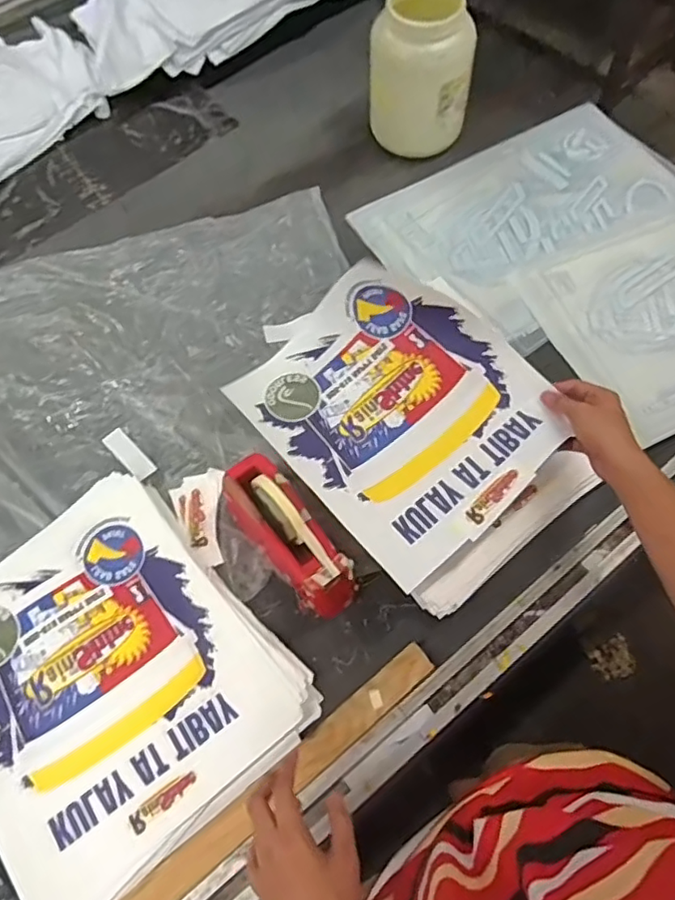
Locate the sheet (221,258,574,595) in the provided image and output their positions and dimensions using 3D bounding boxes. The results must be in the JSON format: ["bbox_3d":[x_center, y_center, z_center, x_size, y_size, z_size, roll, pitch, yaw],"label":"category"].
[{"bbox_3d":[0.075,-0.059,0.734,0.312,0.104,0.376,-38,69,-15],"label":"sheet"}]

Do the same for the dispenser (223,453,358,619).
[{"bbox_3d":[-0.057,0.101,0.719,0.077,0.107,0.200,-37,69,-14],"label":"dispenser"}]

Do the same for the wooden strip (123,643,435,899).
[{"bbox_3d":[-0.068,0.364,0.635,0.431,0.009,0.040,-37,69,-14],"label":"wooden strip"}]

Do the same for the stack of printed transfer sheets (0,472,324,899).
[{"bbox_3d":[-0.276,0.267,0.695,0.355,0.028,0.394,-40,70,-15],"label":"stack of printed transfer sheets"}]

